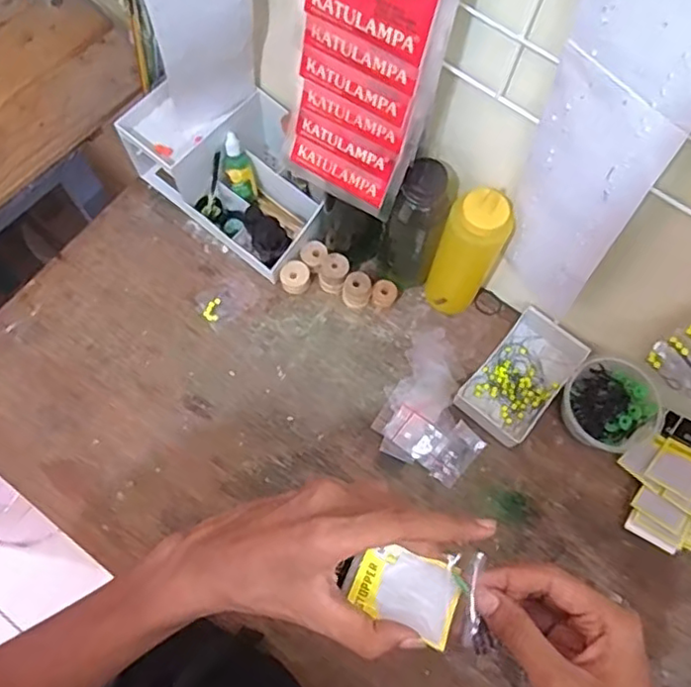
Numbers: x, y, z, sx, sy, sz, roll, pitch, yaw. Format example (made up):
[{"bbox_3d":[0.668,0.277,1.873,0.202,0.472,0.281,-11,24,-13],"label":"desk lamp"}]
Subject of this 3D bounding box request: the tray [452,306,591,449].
[{"bbox_3d":[0.199,0.034,0.698,0.084,0.022,0.148,39,74,12],"label":"tray"}]

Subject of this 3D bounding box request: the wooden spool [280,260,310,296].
[{"bbox_3d":[-0.059,-0.076,0.730,0.033,0.025,0.031,1,70,-1],"label":"wooden spool"}]

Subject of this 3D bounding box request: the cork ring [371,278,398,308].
[{"bbox_3d":[0.045,-0.057,0.726,0.026,0.028,0.028,1,70,-1],"label":"cork ring"}]

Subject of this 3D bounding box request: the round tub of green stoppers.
[{"bbox_3d":[0.281,0.071,0.665,0.100,0.063,0.084,34,73,10],"label":"round tub of green stoppers"}]

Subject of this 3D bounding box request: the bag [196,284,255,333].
[{"bbox_3d":[-0.138,-0.048,0.728,0.060,0.005,0.045,-33,74,-12],"label":"bag"}]

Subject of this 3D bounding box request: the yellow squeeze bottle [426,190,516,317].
[{"bbox_3d":[0.125,-0.088,0.651,0.059,0.191,0.056,1,70,-1],"label":"yellow squeeze bottle"}]

